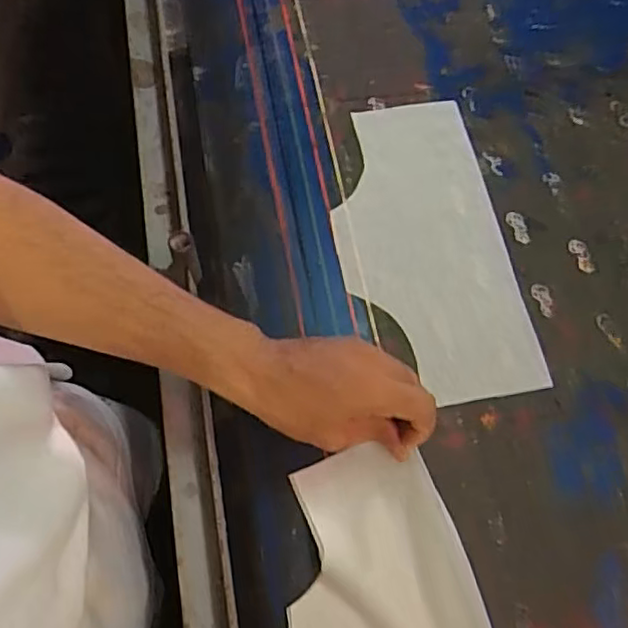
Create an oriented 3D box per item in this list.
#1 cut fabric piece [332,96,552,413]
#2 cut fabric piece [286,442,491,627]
[{"bbox_3d":[0.099,-0.066,0.572,0.147,0.005,0.301,-9,68,-5],"label":"cut fabric piece"},{"bbox_3d":[0.043,0.196,0.450,0.136,0.028,0.183,-15,69,-8],"label":"cut fabric piece"}]

